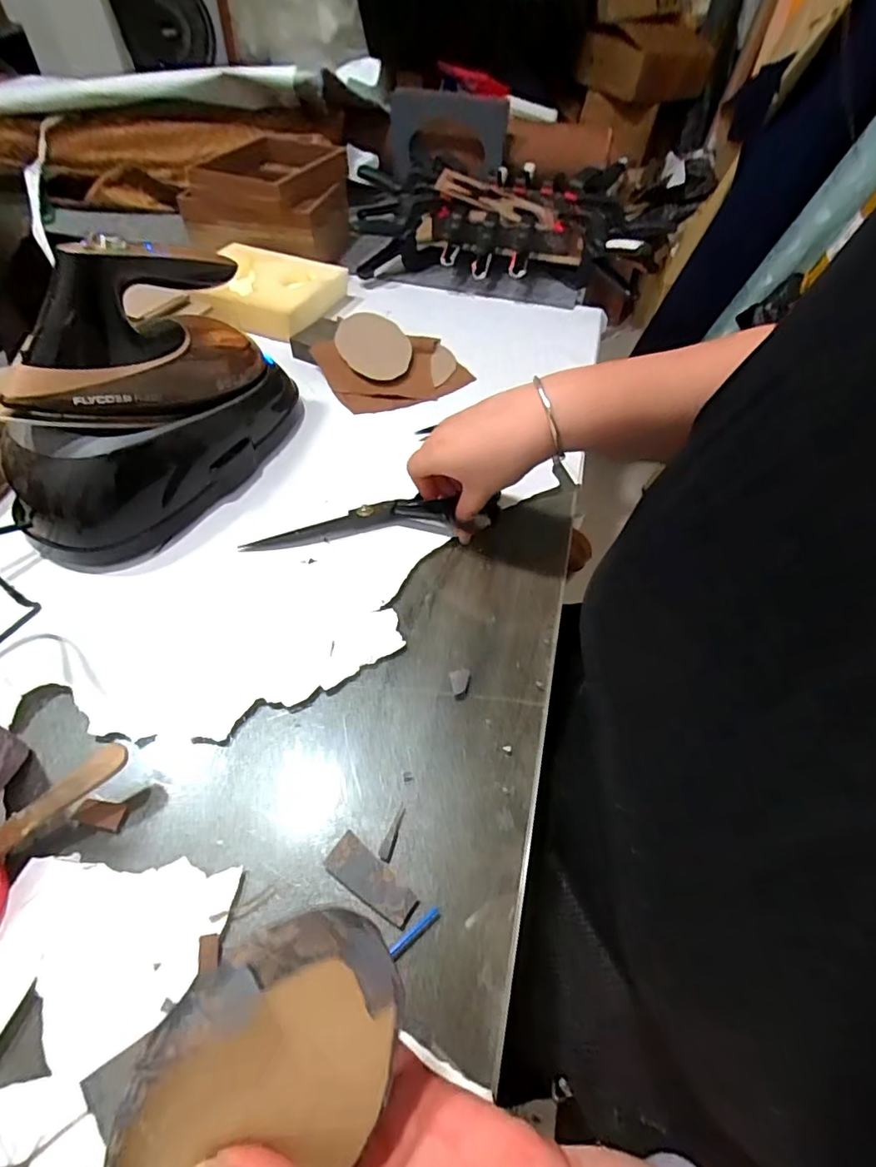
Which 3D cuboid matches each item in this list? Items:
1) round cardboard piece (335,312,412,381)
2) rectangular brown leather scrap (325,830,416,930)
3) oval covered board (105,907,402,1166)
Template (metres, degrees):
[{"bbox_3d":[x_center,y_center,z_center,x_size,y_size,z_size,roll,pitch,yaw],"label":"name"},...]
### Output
[{"bbox_3d":[-0.078,-0.293,0.663,0.088,0.011,0.119,9,55,-13],"label":"round cardboard piece"},{"bbox_3d":[-0.041,0.180,0.331,0.059,0.004,0.024,33,56,21],"label":"rectangular brown leather scrap"},{"bbox_3d":[-0.062,0.186,0.192,0.088,0.013,0.124,11,85,-22],"label":"oval covered board"}]

